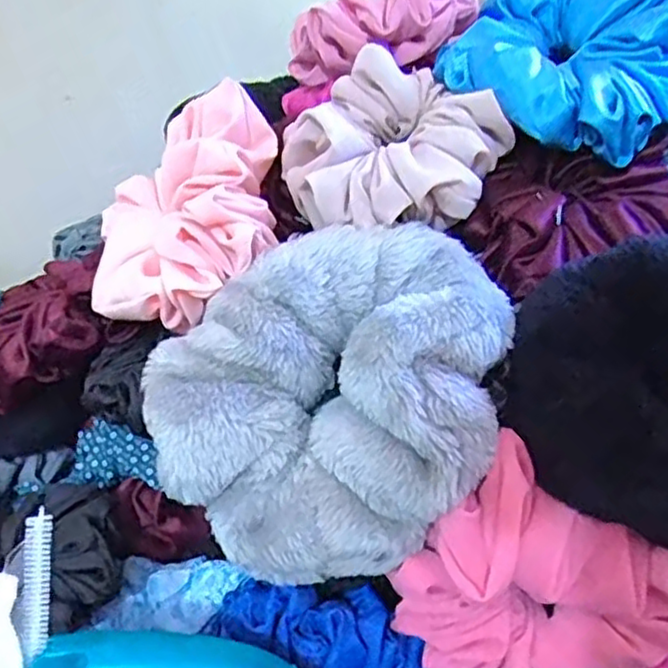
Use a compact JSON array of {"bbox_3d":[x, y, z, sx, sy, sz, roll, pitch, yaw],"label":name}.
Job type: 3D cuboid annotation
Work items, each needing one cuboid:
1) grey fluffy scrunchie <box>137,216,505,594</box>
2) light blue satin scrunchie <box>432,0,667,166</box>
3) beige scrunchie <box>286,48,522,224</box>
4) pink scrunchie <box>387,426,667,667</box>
[{"bbox_3d":[0.004,0.019,0.268,0.146,0.050,0.122,-42,68,-13],"label":"grey fluffy scrunchie"},{"bbox_3d":[0.121,-0.134,0.340,0.105,0.043,0.115,29,69,19],"label":"light blue satin scrunchie"},{"bbox_3d":[0.027,-0.086,0.312,0.090,0.038,0.098,25,66,17],"label":"beige scrunchie"},{"bbox_3d":[0.079,0.105,0.264,0.108,0.090,0.025,35,14,-12],"label":"pink scrunchie"}]

